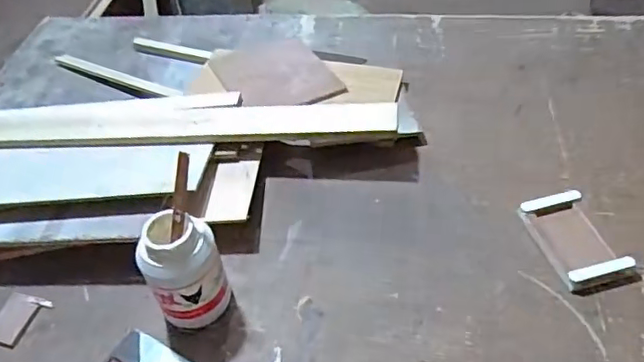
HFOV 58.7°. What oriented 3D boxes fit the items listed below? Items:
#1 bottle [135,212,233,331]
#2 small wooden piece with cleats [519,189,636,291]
[{"bbox_3d":[-0.179,0.116,0.751,0.093,0.166,0.096,-4,47,4],"label":"bottle"},{"bbox_3d":[0.361,0.080,0.823,0.090,0.022,0.154,-14,47,-6],"label":"small wooden piece with cleats"}]

